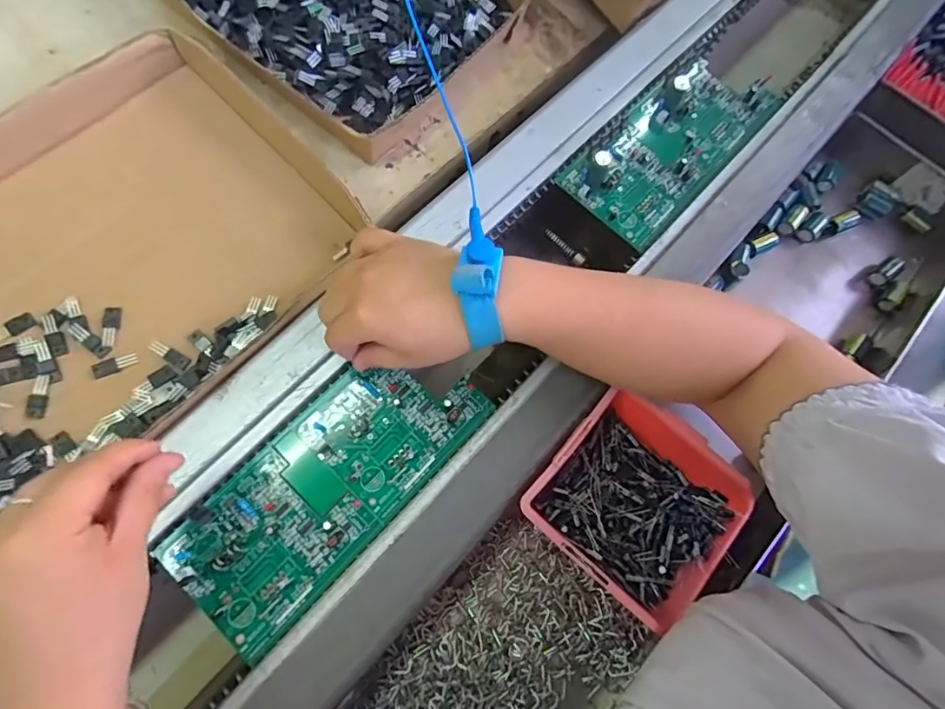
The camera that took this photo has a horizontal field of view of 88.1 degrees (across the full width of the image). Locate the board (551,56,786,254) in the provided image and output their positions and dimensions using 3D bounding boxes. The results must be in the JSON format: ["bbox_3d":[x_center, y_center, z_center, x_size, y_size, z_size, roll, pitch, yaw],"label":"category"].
[{"bbox_3d":[0.176,-0.189,0.421,0.092,0.025,0.209,42,75,11],"label":"board"}]

